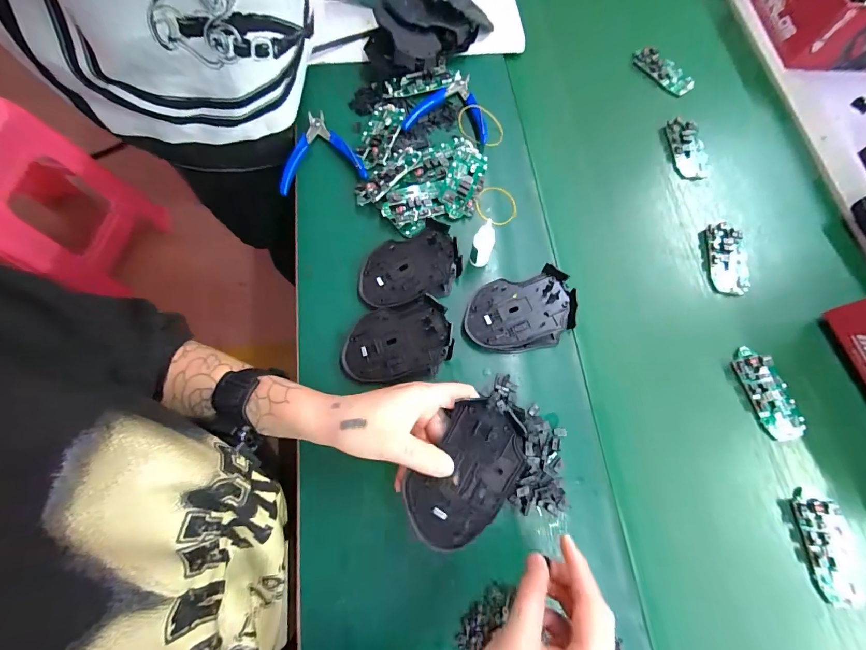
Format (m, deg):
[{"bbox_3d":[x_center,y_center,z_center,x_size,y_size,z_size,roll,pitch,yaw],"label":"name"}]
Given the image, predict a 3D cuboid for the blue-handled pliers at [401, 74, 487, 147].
[{"bbox_3d":[0.023,-0.295,0.512,0.108,0.008,0.106,9,71,1],"label":"blue-handled pliers"}]

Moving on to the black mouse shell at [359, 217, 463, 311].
[{"bbox_3d":[-0.027,-0.064,0.420,0.112,0.025,0.074,-20,74,-7],"label":"black mouse shell"}]

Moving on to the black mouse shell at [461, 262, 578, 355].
[{"bbox_3d":[0.092,-0.014,0.412,0.113,0.026,0.078,-11,73,-4],"label":"black mouse shell"}]

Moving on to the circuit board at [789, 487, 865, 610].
[{"bbox_3d":[0.379,0.213,0.367,0.045,0.012,0.097,-3,72,-2],"label":"circuit board"}]

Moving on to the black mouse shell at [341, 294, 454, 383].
[{"bbox_3d":[-0.038,0.017,0.392,0.111,0.029,0.076,-9,72,-4],"label":"black mouse shell"}]

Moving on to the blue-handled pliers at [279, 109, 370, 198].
[{"bbox_3d":[-0.148,-0.223,0.485,0.105,0.012,0.118,-14,72,-7],"label":"blue-handled pliers"}]

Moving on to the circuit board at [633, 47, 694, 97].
[{"bbox_3d":[0.336,-0.373,0.565,0.040,0.019,0.096,-40,77,-14],"label":"circuit board"}]

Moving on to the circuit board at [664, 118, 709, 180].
[{"bbox_3d":[0.349,-0.238,0.521,0.048,0.015,0.091,-3,71,-3],"label":"circuit board"}]

